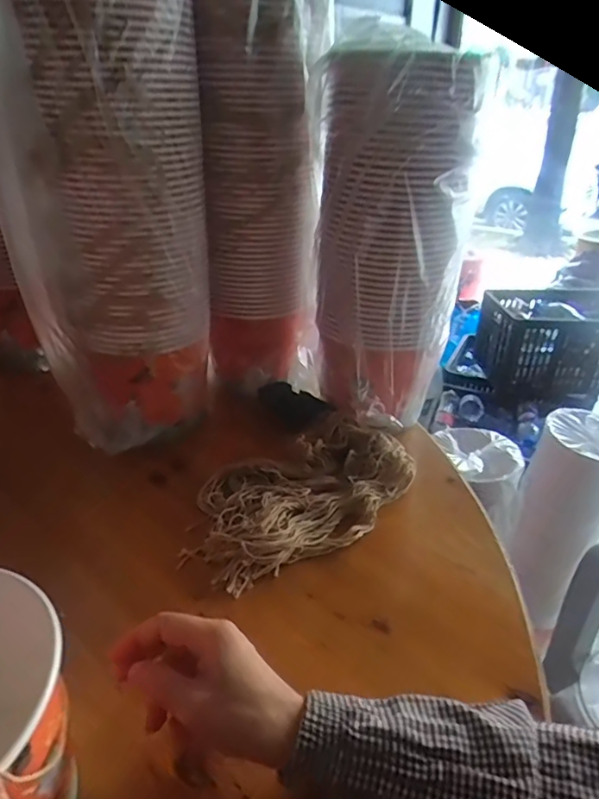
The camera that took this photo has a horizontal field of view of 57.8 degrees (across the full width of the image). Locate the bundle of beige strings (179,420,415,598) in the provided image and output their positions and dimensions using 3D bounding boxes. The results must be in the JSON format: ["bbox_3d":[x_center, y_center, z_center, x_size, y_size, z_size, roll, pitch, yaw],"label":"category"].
[{"bbox_3d":[0.004,0.095,0.587,0.271,0.035,0.162,-14,36,-27],"label":"bundle of beige strings"}]

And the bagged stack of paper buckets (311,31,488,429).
[{"bbox_3d":[0.099,-0.167,0.620,0.137,0.378,0.148,-12,33,-21],"label":"bagged stack of paper buckets"}]

